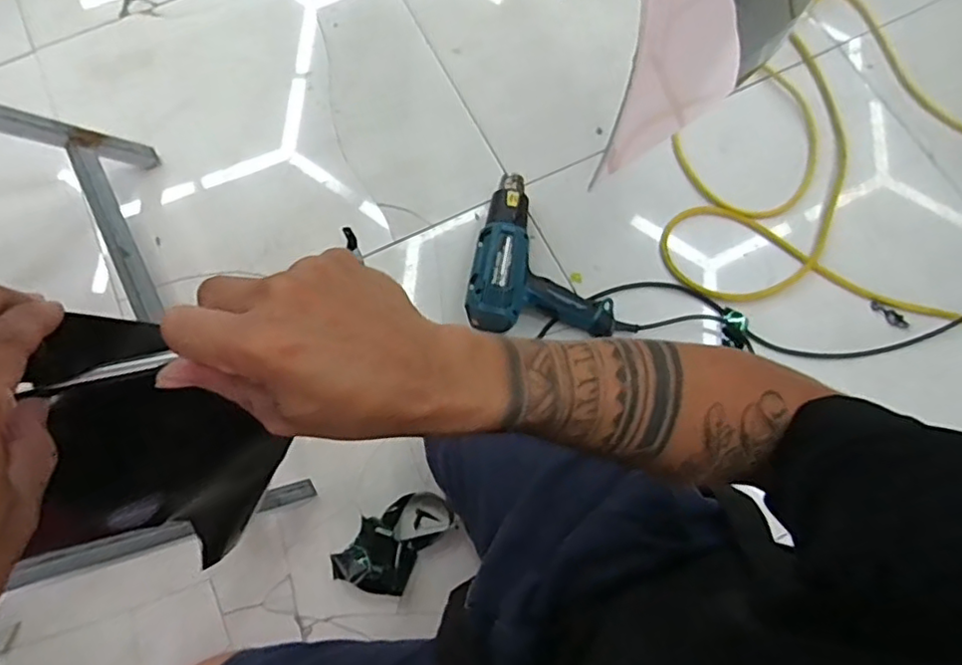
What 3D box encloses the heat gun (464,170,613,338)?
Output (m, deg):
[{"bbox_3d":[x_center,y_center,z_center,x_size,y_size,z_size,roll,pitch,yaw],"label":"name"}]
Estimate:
[{"bbox_3d":[0.093,-0.100,0.879,0.204,0.068,0.215,8,73,3],"label":"heat gun"}]

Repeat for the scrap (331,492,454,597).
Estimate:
[{"bbox_3d":[-0.112,0.261,0.783,0.095,0.035,0.146,34,76,11],"label":"scrap"}]

